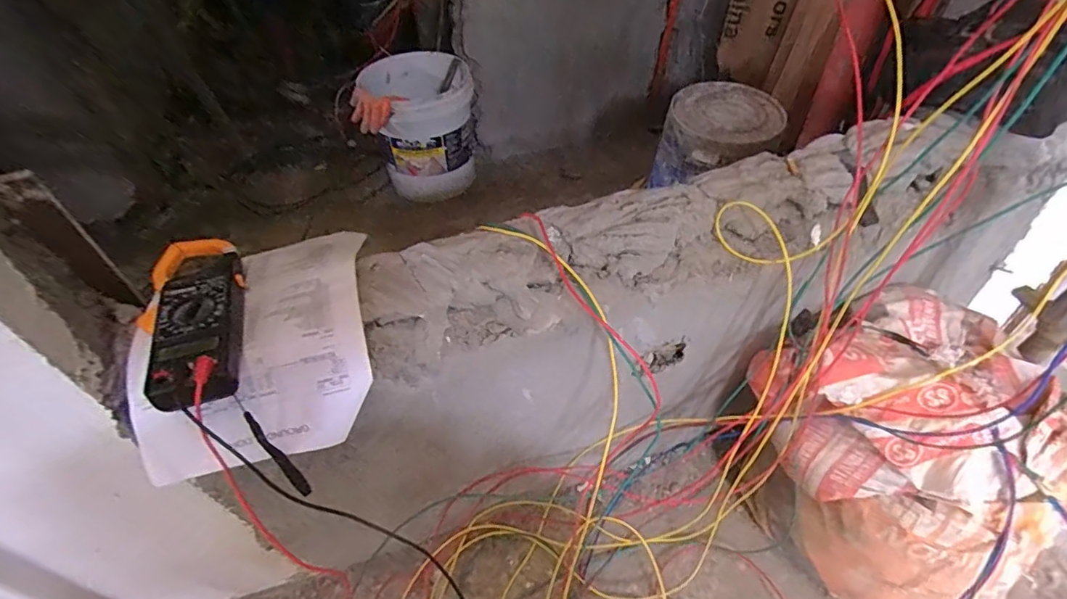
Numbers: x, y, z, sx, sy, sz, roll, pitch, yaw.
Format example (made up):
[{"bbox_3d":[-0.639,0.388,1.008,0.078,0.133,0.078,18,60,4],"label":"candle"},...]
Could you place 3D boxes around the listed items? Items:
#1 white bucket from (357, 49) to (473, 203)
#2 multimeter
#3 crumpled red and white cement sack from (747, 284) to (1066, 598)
[{"bbox_3d":[-0.284,-0.466,1.428,0.258,0.349,0.275,-1,46,1],"label":"white bucket"},{"bbox_3d":[-0.329,0.010,0.509,0.090,0.031,0.228,-16,47,-12],"label":"multimeter"},{"bbox_3d":[0.525,0.213,0.733,0.315,0.334,0.395,-26,50,-21],"label":"crumpled red and white cement sack"}]

